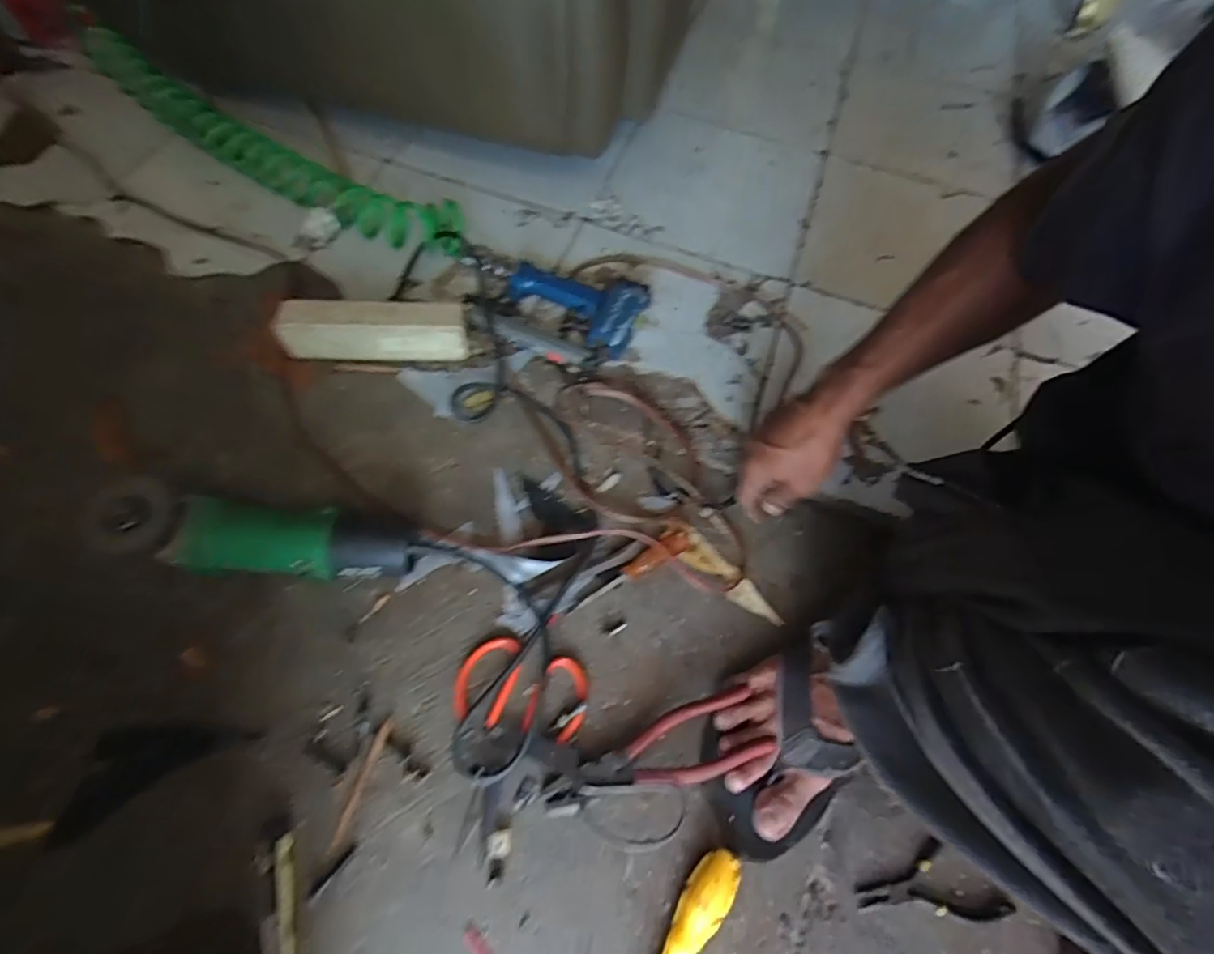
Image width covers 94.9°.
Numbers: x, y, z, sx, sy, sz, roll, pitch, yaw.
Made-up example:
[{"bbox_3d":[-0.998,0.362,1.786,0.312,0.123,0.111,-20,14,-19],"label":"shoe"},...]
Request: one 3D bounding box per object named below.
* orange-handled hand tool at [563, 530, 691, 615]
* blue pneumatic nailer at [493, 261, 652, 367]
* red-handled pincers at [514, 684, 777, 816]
[{"bbox_3d":[0.021,0.095,0.553,0.143,0.017,0.021,-30,69,-17],"label":"orange-handled hand tool"},{"bbox_3d":[-0.050,-0.193,0.661,0.174,0.052,0.113,22,65,7],"label":"blue pneumatic nailer"},{"bbox_3d":[0.032,0.245,0.472,0.213,0.030,0.057,-18,66,-12],"label":"red-handled pincers"}]

